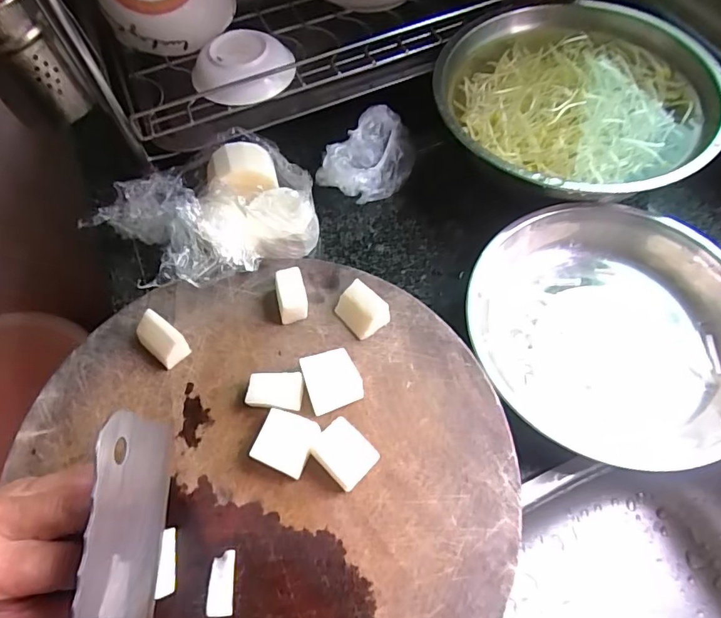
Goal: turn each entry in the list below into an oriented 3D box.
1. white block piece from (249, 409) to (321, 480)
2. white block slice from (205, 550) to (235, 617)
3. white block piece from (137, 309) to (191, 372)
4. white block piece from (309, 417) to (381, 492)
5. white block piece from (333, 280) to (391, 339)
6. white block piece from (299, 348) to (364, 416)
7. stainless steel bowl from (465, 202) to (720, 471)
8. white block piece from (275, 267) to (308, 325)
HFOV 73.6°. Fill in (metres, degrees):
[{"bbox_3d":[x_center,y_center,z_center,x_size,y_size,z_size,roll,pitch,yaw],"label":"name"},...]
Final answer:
[{"bbox_3d":[-0.044,0.081,0.292,0.032,0.020,0.033,20,65,13],"label":"white block piece"},{"bbox_3d":[-0.077,0.151,0.266,0.014,0.004,0.031,-6,62,0],"label":"white block slice"},{"bbox_3d":[-0.133,0.021,0.324,0.033,0.025,0.021,39,71,21],"label":"white block piece"},{"bbox_3d":[-0.010,0.087,0.289,0.033,0.021,0.029,40,71,21],"label":"white block piece"},{"bbox_3d":[0.000,0.001,0.334,0.034,0.020,0.026,40,71,21],"label":"white block piece"},{"bbox_3d":[-0.018,0.046,0.314,0.034,0.015,0.036,-18,63,-6],"label":"white block piece"},{"bbox_3d":[0.187,0.014,0.360,0.184,0.044,0.195,-1,62,3],"label":"stainless steel bowl"},{"bbox_3d":[-0.047,-0.009,0.340,0.020,0.022,0.033,-10,62,-2],"label":"white block piece"}]

